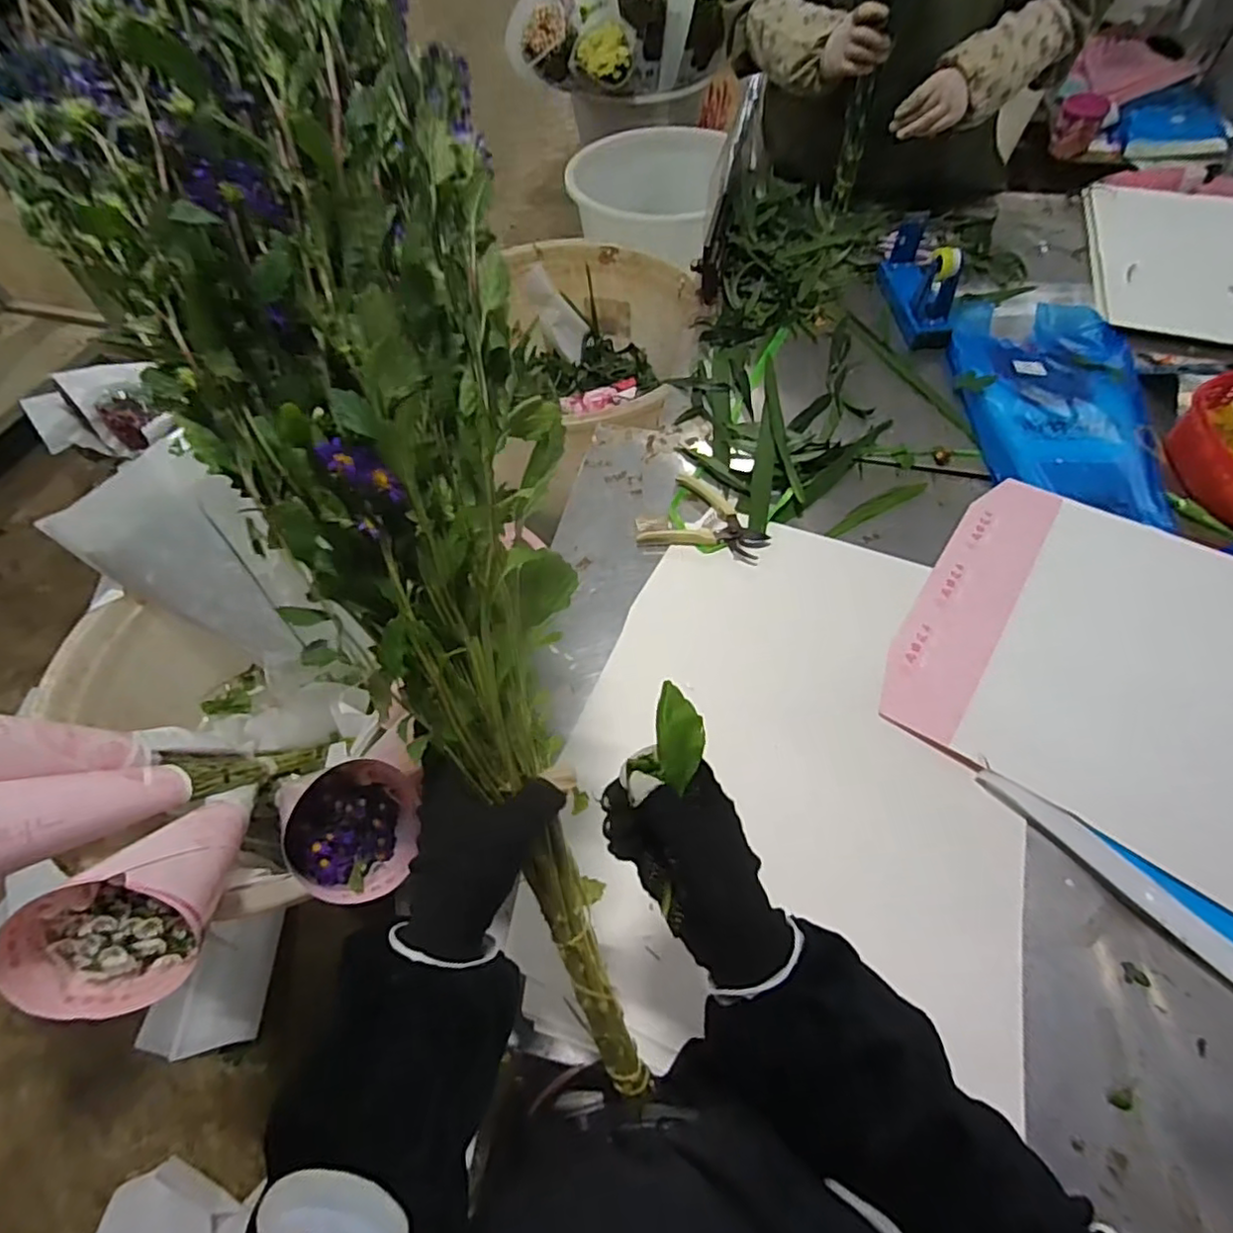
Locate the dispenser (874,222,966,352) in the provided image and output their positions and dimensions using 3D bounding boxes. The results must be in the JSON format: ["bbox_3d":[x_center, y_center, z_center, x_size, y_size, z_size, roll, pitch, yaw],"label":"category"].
[{"bbox_3d":[0.503,-0.567,1.036,0.069,0.119,0.229,-3,57,1],"label":"dispenser"}]

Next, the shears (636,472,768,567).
[{"bbox_3d":[0.124,-0.123,0.831,0.151,0.021,0.134,26,62,18],"label":"shears"}]

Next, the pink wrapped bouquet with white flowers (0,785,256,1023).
[{"bbox_3d":[-0.526,0.296,0.814,0.161,0.462,0.138,-13,100,-6],"label":"pink wrapped bouquet with white flowers"}]

